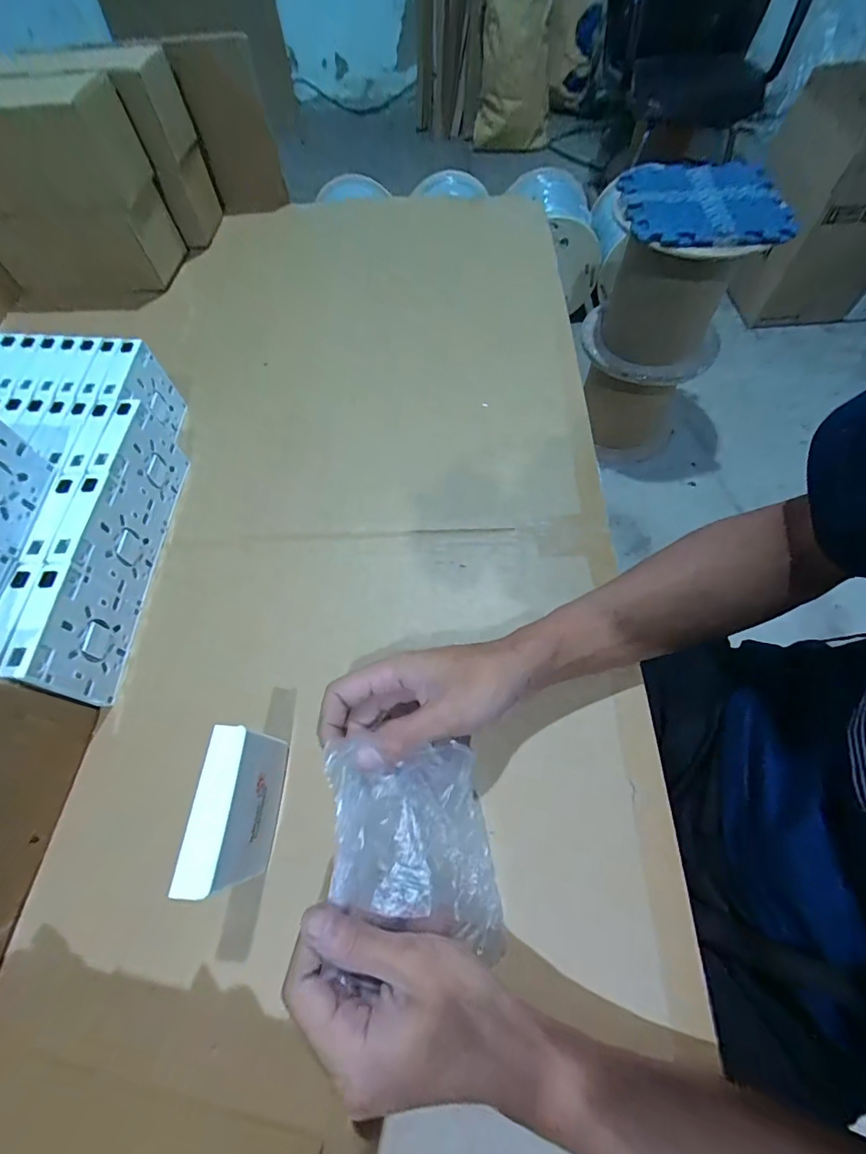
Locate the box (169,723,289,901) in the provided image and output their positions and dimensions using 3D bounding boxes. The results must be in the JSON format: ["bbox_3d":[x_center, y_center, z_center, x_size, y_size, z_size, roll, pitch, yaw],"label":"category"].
[{"bbox_3d":[-0.120,0.146,0.288,0.021,0.096,0.084,3,62,5],"label":"box"}]

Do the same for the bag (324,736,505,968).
[{"bbox_3d":[-0.010,0.162,0.270,0.094,0.018,0.127,-4,76,-20],"label":"bag"}]

